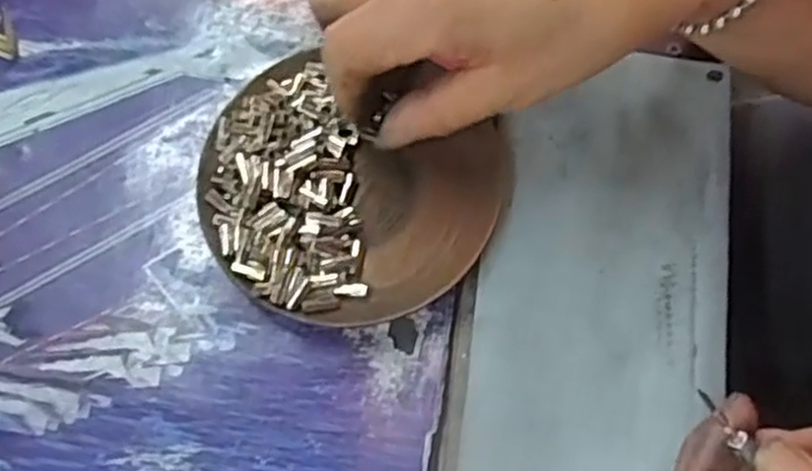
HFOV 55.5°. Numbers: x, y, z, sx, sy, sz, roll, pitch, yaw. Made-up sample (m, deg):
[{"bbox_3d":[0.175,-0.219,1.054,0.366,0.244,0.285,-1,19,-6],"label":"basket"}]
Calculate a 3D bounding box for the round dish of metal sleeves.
[{"bbox_3d":[-0.020,-0.020,0.306,0.115,0.016,0.109,0,71,-1],"label":"round dish of metal sleeves"}]

